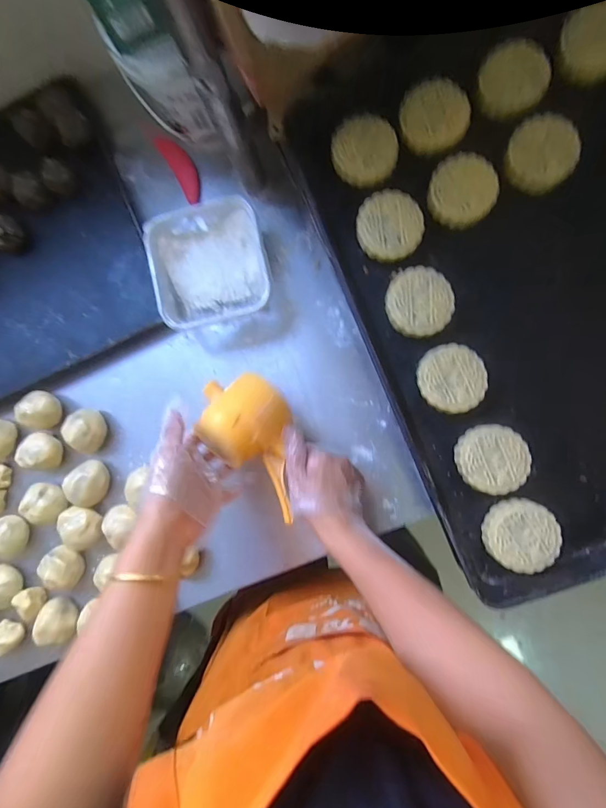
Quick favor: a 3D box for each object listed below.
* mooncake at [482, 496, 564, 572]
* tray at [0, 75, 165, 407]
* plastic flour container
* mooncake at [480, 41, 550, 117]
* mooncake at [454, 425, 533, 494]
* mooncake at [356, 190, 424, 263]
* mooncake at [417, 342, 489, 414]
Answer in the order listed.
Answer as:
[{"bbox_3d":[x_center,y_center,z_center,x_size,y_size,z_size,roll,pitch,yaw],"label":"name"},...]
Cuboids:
[{"bbox_3d":[0.232,0.139,0.416,0.068,0.025,0.070,0,90,5],"label":"mooncake"},{"bbox_3d":[-0.534,-0.184,0.594,0.602,0.040,0.393,-22,88,5],"label":"tray"},{"bbox_3d":[-0.128,-0.196,0.550,0.151,0.058,0.167,-12,89,5],"label":"plastic flour container"},{"bbox_3d":[0.231,-0.355,0.427,0.076,0.017,0.069,-10,89,5],"label":"mooncake"},{"bbox_3d":[0.204,0.059,0.423,0.070,0.026,0.070,0,90,5],"label":"mooncake"},{"bbox_3d":[0.098,-0.200,0.439,0.070,0.021,0.075,0,90,5],"label":"mooncake"},{"bbox_3d":[0.163,-0.028,0.433,0.068,0.032,0.073,0,90,5],"label":"mooncake"}]

